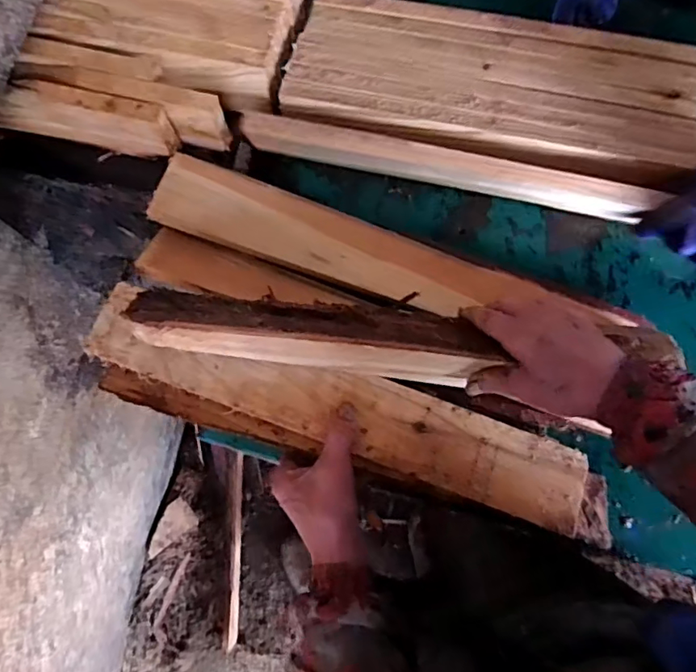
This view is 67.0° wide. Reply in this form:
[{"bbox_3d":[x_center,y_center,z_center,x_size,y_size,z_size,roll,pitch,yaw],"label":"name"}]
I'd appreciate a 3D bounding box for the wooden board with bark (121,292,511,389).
[{"bbox_3d":[-0.028,-0.003,0.456,0.307,0.058,0.060,6,75,0],"label":"wooden board with bark"}]

